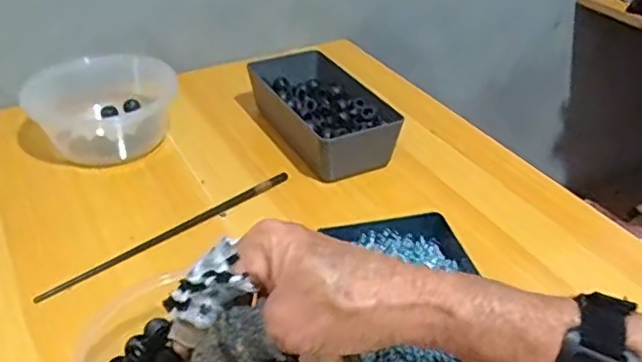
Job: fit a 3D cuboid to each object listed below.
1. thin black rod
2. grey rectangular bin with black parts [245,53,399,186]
[{"bbox_3d":[-0.121,0.040,0.521,0.234,0.007,0.012,-26,43,-33],"label":"thin black rod"},{"bbox_3d":[-0.002,-0.076,0.647,0.089,0.049,0.197,-15,38,-21],"label":"grey rectangular bin with black parts"}]

